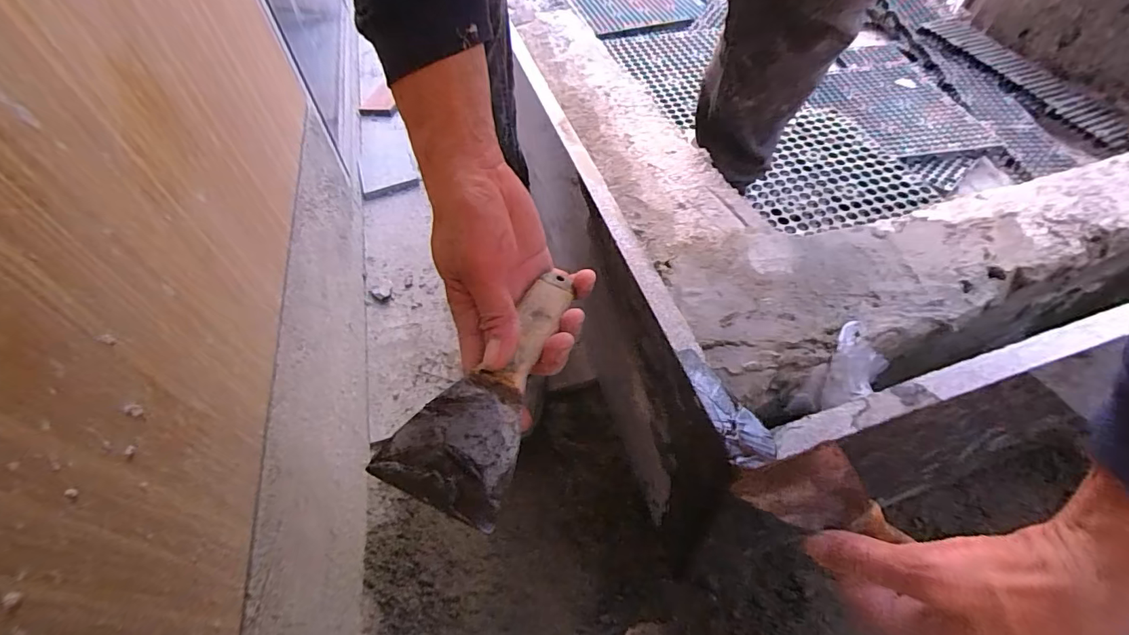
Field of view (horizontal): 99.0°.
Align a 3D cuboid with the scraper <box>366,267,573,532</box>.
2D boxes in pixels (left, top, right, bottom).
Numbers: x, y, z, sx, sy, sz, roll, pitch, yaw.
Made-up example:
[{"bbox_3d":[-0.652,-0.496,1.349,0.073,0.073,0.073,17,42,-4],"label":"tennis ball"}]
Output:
[{"bbox_3d":[-0.040,0.033,0.298,0.066,0.017,0.172,16,52,16],"label":"scraper"}]

